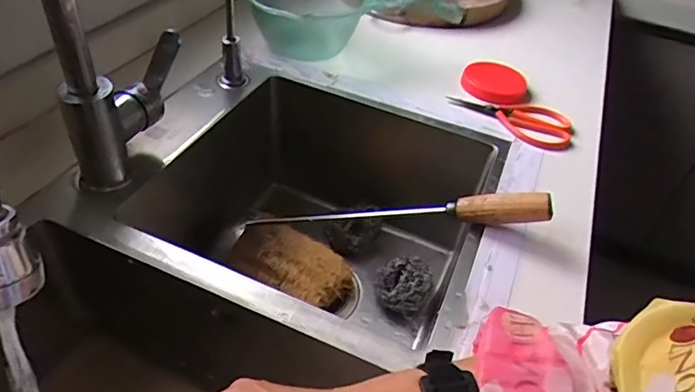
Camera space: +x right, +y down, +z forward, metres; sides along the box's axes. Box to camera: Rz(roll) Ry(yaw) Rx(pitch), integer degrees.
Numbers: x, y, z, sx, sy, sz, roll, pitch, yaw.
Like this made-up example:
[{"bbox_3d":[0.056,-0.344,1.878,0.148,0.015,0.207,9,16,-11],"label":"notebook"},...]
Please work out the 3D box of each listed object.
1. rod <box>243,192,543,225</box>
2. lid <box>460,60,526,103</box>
[{"bbox_3d":[0.036,0.020,0.554,0.341,0.027,0.018,-4,37,27],"label":"rod"},{"bbox_3d":[0.200,-0.157,0.706,0.087,0.020,0.084,4,43,-4],"label":"lid"}]

